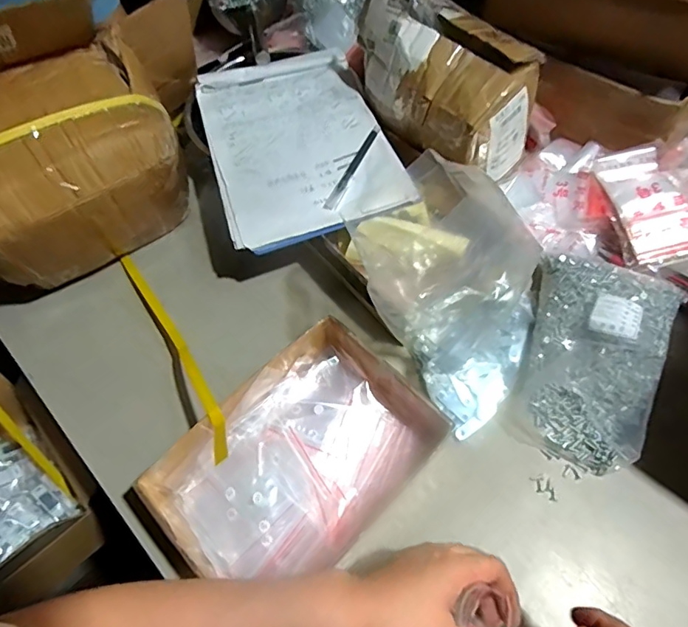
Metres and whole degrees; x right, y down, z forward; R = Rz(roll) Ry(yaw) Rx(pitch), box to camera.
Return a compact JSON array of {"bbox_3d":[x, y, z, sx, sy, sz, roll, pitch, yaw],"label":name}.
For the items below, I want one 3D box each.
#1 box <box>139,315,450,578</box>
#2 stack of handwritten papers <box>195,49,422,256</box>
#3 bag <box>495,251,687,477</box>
[{"bbox_3d":[-0.044,0.145,0.499,0.251,0.068,0.173,-41,65,-18],"label":"box"},{"bbox_3d":[-0.064,-0.226,0.649,0.215,0.015,0.306,-18,61,-6],"label":"stack of handwritten papers"},{"bbox_3d":[0.267,0.040,0.531,0.142,0.080,0.224,20,63,15],"label":"bag"}]

